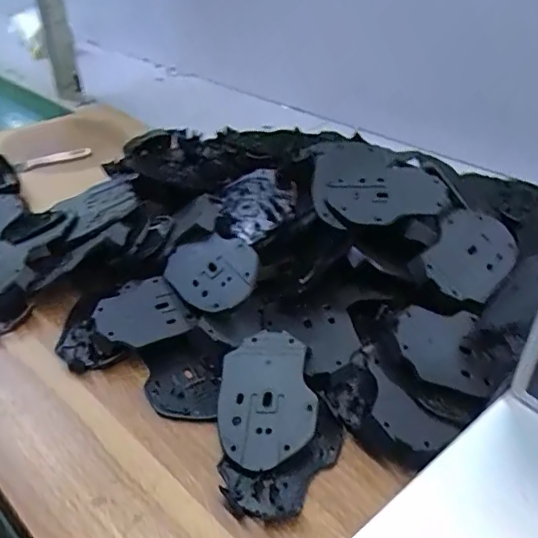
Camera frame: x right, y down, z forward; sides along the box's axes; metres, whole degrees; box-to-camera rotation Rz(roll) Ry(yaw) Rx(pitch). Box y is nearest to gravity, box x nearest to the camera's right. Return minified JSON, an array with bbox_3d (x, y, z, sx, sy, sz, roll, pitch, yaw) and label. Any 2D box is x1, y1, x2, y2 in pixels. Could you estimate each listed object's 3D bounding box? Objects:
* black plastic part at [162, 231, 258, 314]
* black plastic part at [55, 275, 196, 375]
[{"bbox_3d":[-0.054,-0.001,0.515,0.073,0.009,0.097,-48,48,-5],"label":"black plastic part"},{"bbox_3d":[-0.129,0.051,0.499,0.108,0.030,0.079,-25,43,-27],"label":"black plastic part"}]

